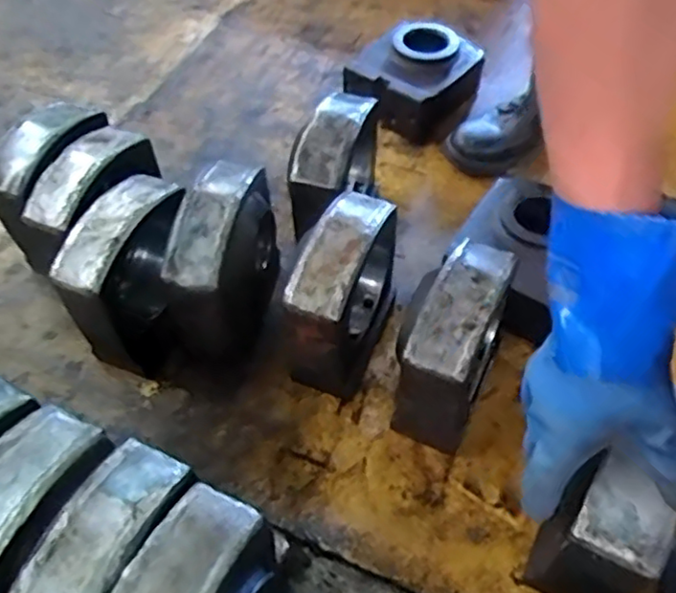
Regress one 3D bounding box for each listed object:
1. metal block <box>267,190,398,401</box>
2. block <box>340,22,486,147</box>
[{"bbox_3d":[0.003,0.006,0.681,0.082,0.185,0.182,20,57,15],"label":"metal block"},{"bbox_3d":[0.117,-0.332,0.988,0.158,0.090,0.189,33,61,22],"label":"block"}]

